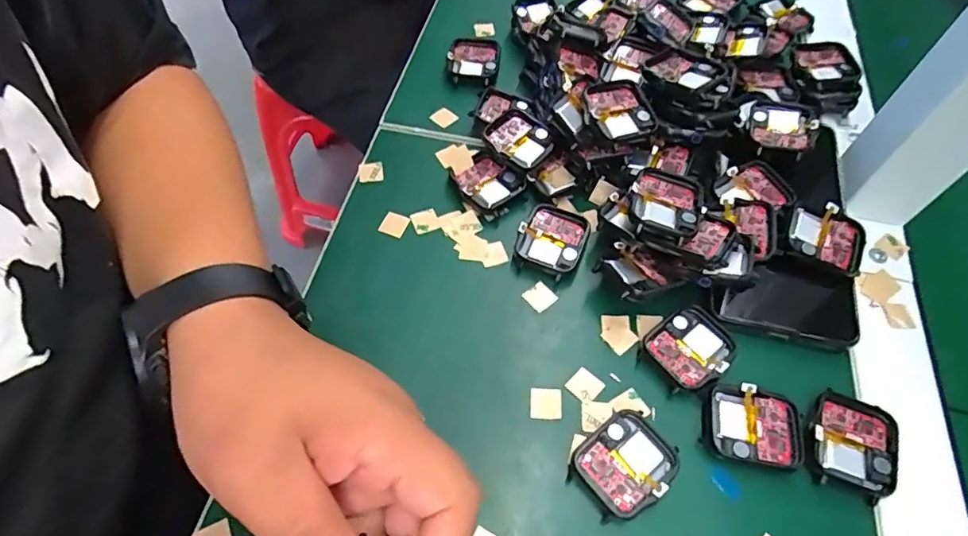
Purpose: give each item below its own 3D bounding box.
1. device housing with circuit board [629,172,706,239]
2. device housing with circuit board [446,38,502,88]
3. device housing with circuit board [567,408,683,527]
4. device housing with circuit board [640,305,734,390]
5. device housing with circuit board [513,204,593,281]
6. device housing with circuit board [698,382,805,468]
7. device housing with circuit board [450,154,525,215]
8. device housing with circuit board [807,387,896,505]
[{"bbox_3d":[0.099,-0.035,0.292,0.038,0.009,0.041,18,59,9],"label":"device housing with circuit board"},{"bbox_3d":[-0.008,-0.156,0.406,0.038,0.009,0.046,5,59,4],"label":"device housing with circuit board"},{"bbox_3d":[0.065,0.091,0.253,0.046,0.010,0.038,-35,64,-19],"label":"device housing with circuit board"},{"bbox_3d":[0.108,0.042,0.284,0.039,0.009,0.037,-29,63,-16],"label":"device housing with circuit board"},{"bbox_3d":[0.040,-0.016,0.320,0.037,0.011,0.044,21,61,13],"label":"device housing with circuit board"},{"bbox_3d":[0.130,0.077,0.262,0.046,0.006,0.037,15,60,9],"label":"device housing with circuit board"},{"bbox_3d":[0.001,-0.053,0.341,0.034,0.010,0.038,-40,66,-21],"label":"device housing with circuit board"},{"bbox_3d":[0.175,0.083,0.257,0.037,0.006,0.044,20,61,12],"label":"device housing with circuit board"}]

